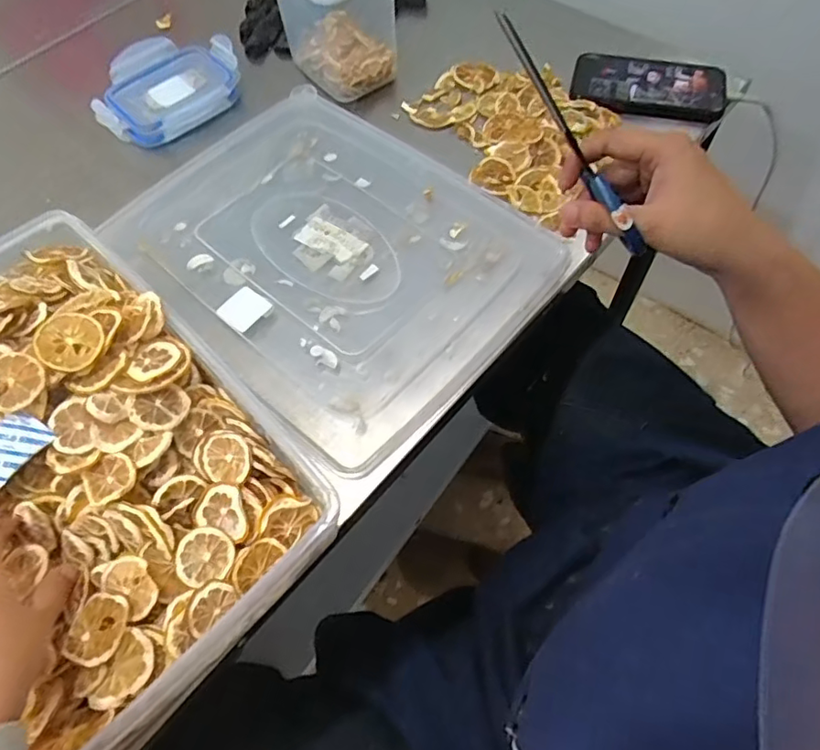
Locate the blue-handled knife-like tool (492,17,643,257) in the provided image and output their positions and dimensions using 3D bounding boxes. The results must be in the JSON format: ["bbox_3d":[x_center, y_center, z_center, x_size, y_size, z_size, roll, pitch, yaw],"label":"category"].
[{"bbox_3d":[0.103,-0.145,0.364,0.013,0.014,0.174,-47,112,-20],"label":"blue-handled knife-like tool"}]

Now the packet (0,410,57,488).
[{"bbox_3d":[-0.260,0.047,0.374,0.030,0.005,0.045,44,68,-4],"label":"packet"}]

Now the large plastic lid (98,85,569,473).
[{"bbox_3d":[-0.080,-0.124,0.523,0.365,0.014,0.278,39,70,21],"label":"large plastic lid"}]

